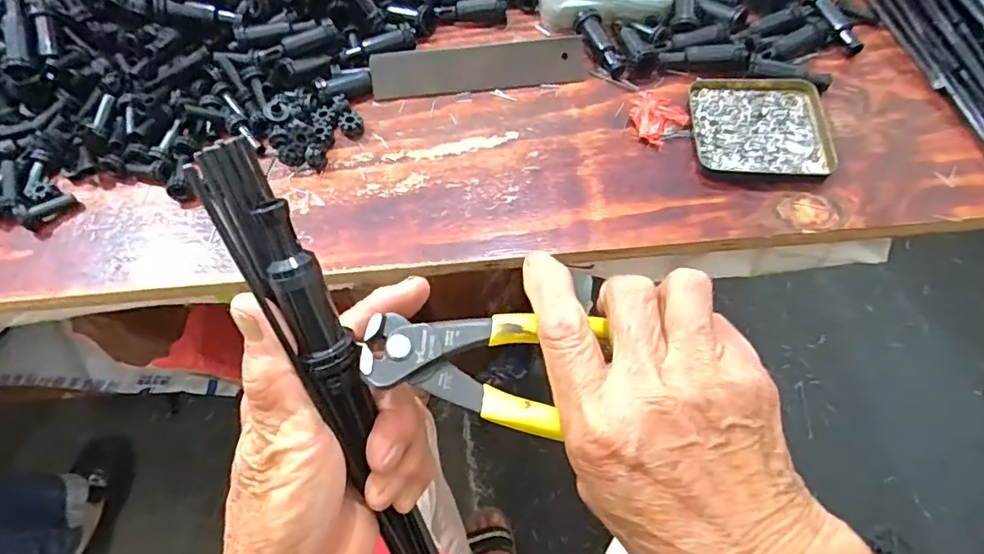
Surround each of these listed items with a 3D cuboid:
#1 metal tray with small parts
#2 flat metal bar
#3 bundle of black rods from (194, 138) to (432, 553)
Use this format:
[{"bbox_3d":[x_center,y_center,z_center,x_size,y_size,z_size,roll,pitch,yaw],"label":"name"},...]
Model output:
[{"bbox_3d":[0.203,-0.116,0.426,0.096,0.010,0.096,3,59,5],"label":"metal tray with small parts"},{"bbox_3d":[-0.010,-0.175,0.462,0.176,0.006,0.040,-5,94,0],"label":"flat metal bar"},{"bbox_3d":[-0.047,0.118,0.269,0.029,0.374,0.030,-19,27,-8],"label":"bundle of black rods"}]

